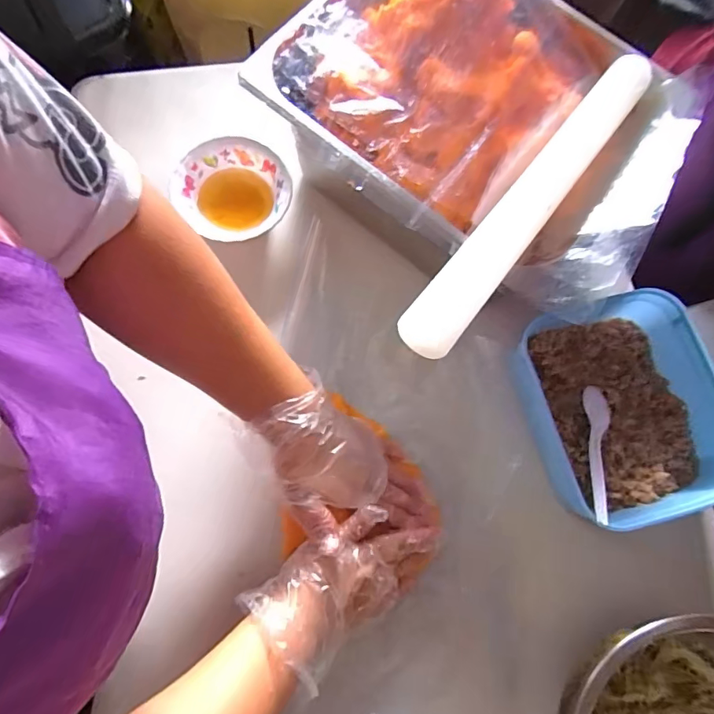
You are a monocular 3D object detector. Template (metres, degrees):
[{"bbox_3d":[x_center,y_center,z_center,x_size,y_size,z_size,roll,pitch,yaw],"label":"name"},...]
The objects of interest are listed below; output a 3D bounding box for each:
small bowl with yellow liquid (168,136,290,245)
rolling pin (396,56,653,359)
[{"bbox_3d":[-0.126,-0.172,0.506,0.110,0.040,0.111,0,74,-2],"label":"small bowl with yellow liquid"},{"bbox_3d":[0.143,-0.131,0.375,0.041,0.040,0.338,37,75,7],"label":"rolling pin"}]

